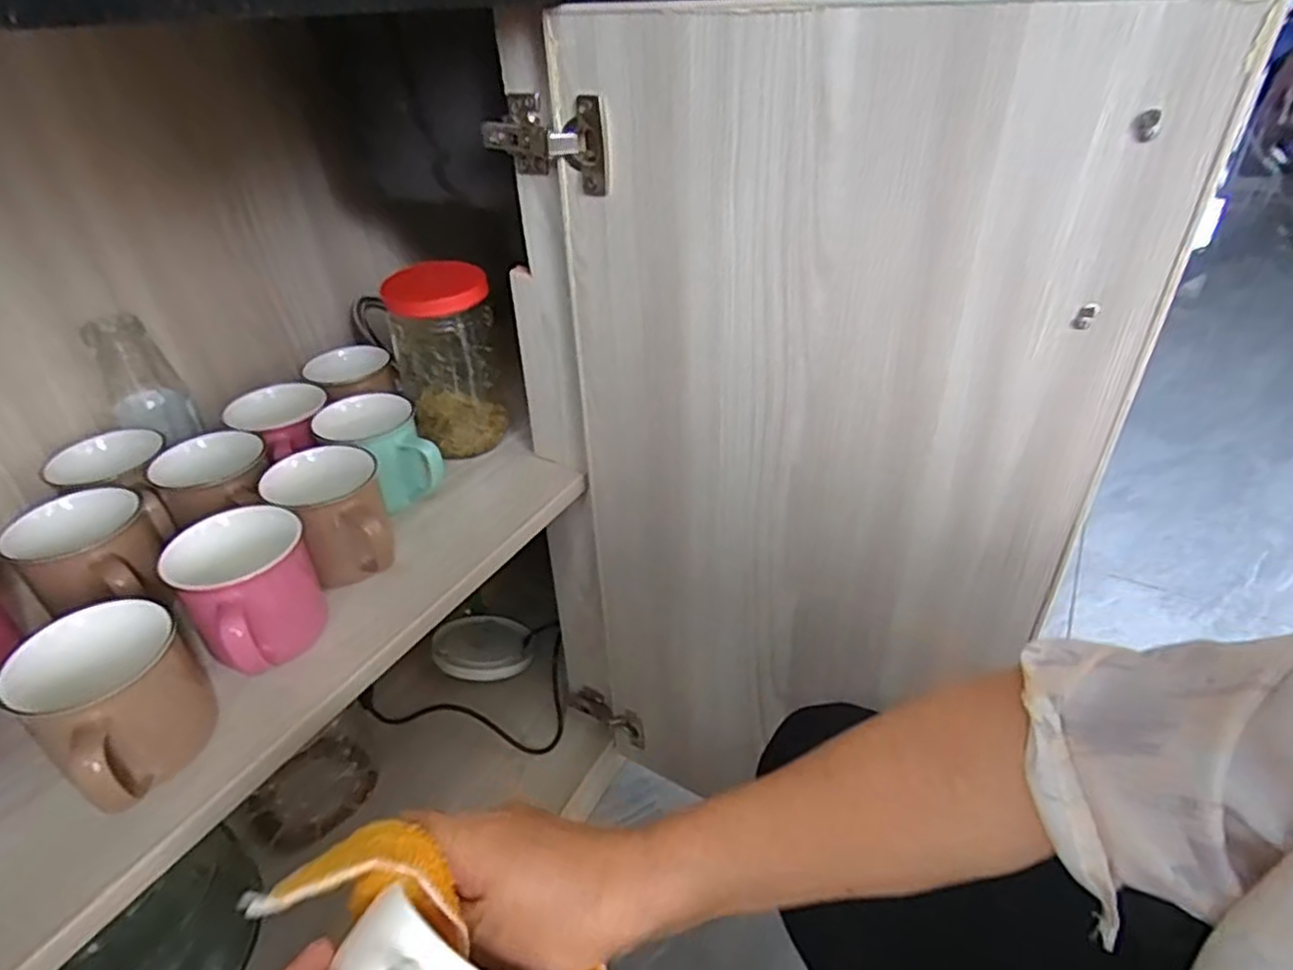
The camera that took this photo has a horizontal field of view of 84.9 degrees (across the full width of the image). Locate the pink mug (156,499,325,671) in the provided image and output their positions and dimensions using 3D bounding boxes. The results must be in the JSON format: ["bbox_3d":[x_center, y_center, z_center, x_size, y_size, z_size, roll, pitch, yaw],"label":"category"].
[{"bbox_3d":[-0.266,0.085,0.486,0.084,0.094,0.105,-23,39,-27],"label":"pink mug"}]

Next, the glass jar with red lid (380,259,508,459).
[{"bbox_3d":[-0.194,-0.124,0.696,0.096,0.169,0.089,-9,34,-8],"label":"glass jar with red lid"}]

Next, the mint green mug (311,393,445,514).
[{"bbox_3d":[-0.237,-0.026,0.628,0.087,0.077,0.098,-20,37,-23],"label":"mint green mug"}]

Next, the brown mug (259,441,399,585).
[{"bbox_3d":[-0.245,0.030,0.556,0.079,0.087,0.091,-14,36,-16],"label":"brown mug"}]

